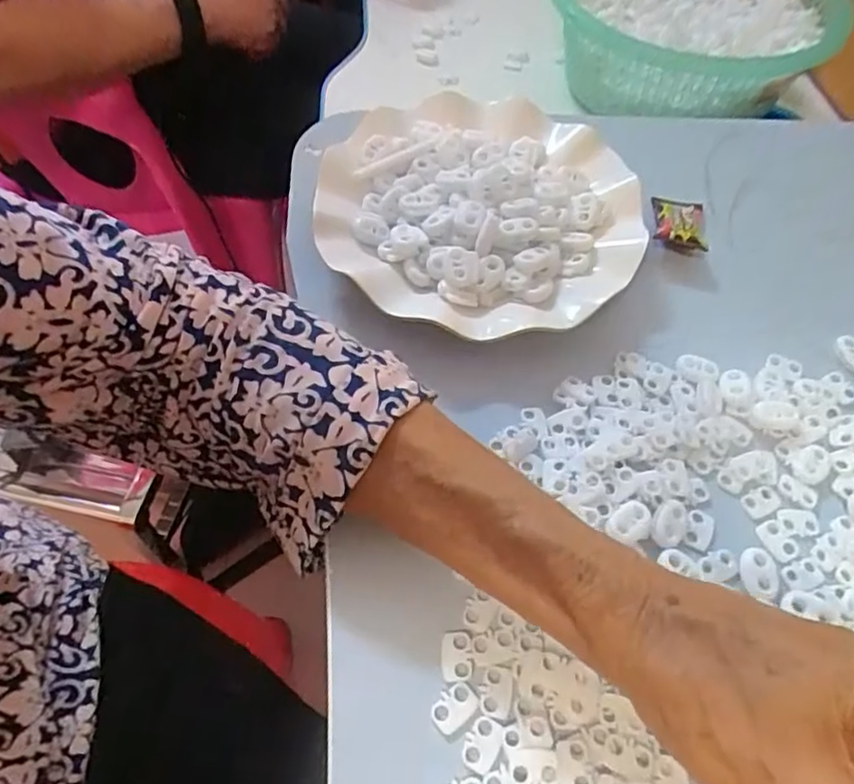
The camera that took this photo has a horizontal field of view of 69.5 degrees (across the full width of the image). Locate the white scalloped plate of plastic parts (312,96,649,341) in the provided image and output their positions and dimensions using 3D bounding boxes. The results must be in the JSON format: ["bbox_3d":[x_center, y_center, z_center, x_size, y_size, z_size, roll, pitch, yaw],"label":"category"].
[{"bbox_3d":[0.032,-0.105,0.363,0.178,0.046,0.190,1,56,-2],"label":"white scalloped plate of plastic parts"}]

